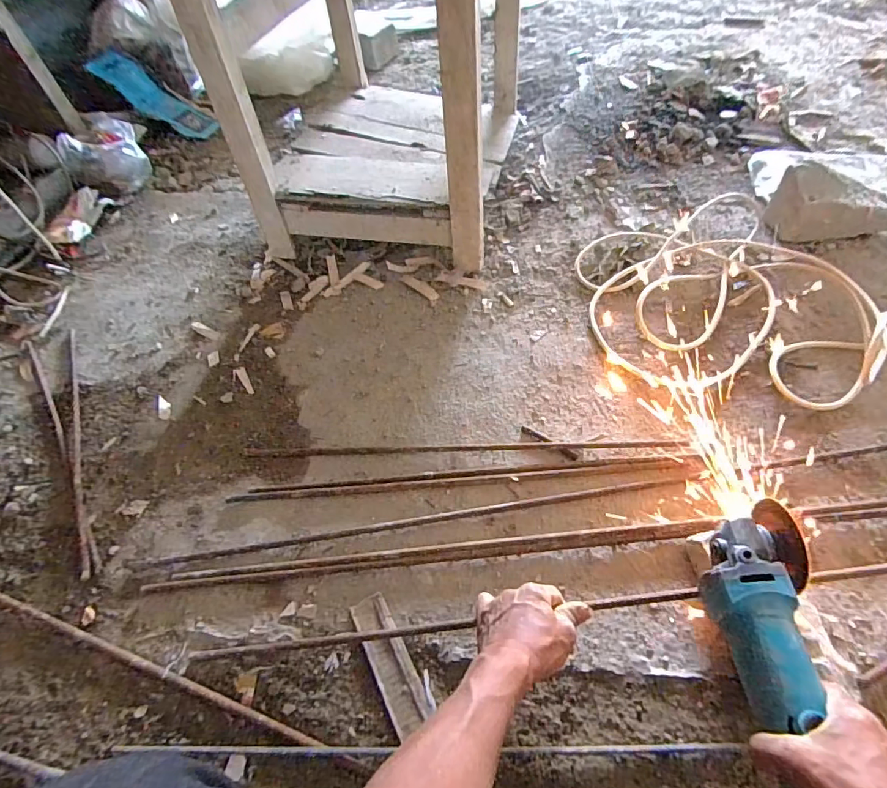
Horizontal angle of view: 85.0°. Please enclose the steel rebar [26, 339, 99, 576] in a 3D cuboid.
[{"bbox_3d":[-0.628,0.069,0.793,0.014,0.009,0.552,-33,57,-18],"label":"steel rebar"}]

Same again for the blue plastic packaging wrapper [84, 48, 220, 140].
[{"bbox_3d":[-0.834,-0.863,1.416,0.335,0.037,0.132,32,55,-14],"label":"blue plastic packaging wrapper"}]

